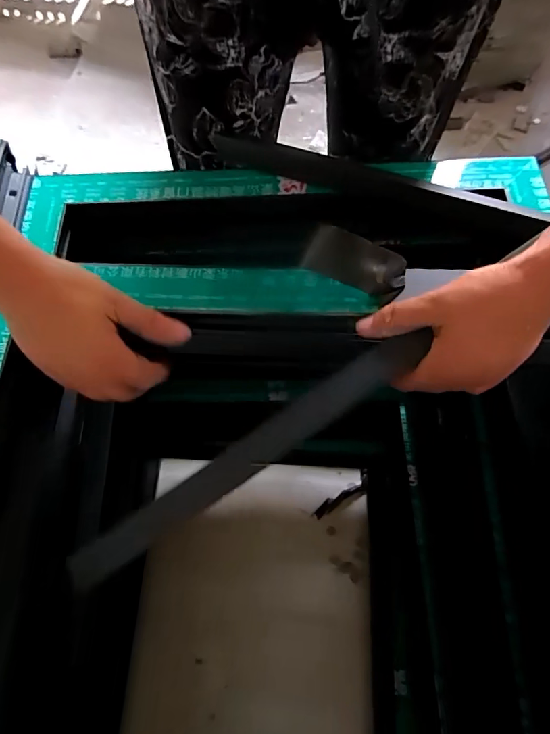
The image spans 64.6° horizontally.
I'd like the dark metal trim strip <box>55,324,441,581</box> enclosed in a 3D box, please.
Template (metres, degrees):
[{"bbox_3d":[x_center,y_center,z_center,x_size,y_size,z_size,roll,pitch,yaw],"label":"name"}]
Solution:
[{"bbox_3d":[-0.022,0.066,0.315,0.300,0.007,0.026,-35,69,1],"label":"dark metal trim strip"}]

